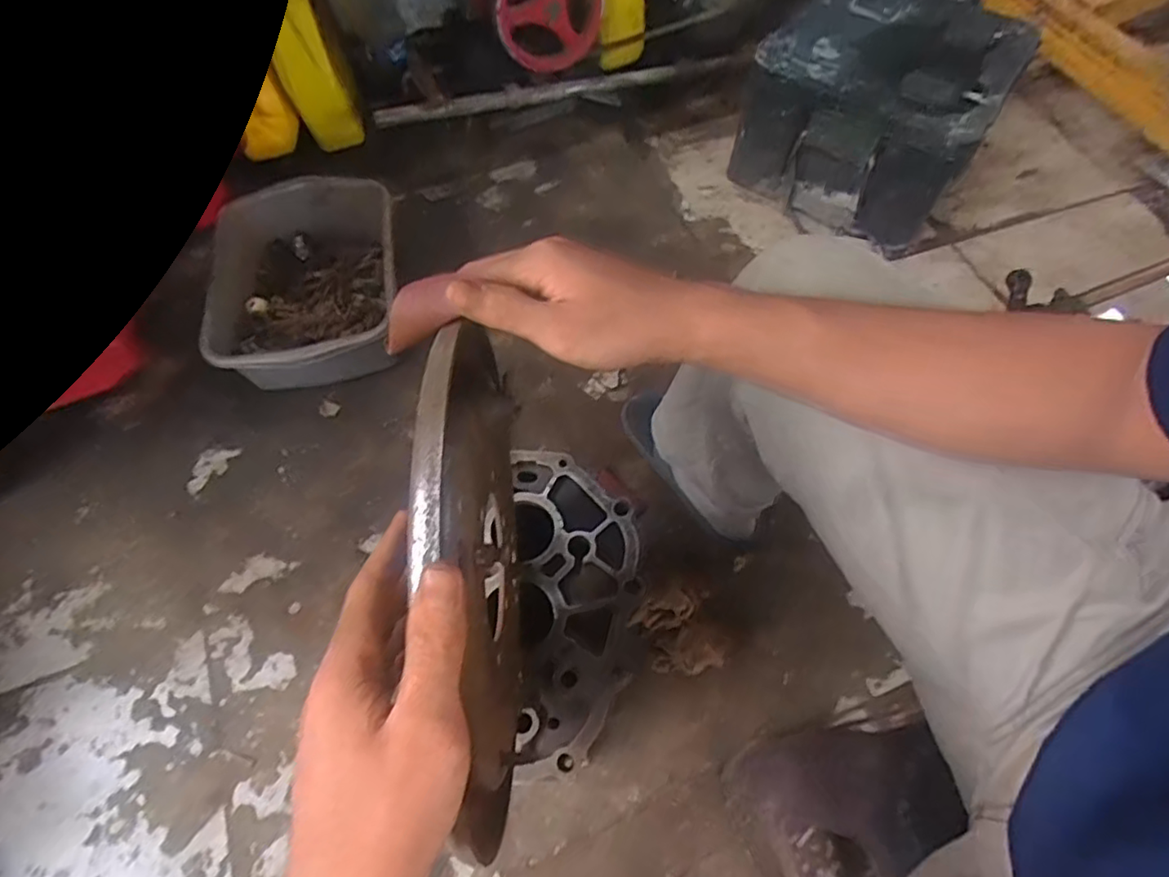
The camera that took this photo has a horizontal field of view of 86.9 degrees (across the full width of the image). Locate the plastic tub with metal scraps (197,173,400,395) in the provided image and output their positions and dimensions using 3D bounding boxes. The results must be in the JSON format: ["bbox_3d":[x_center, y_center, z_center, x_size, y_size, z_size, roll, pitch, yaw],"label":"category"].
[{"bbox_3d":[-0.412,-0.225,0.944,0.265,0.132,0.350,-10,61,-6],"label":"plastic tub with metal scraps"}]

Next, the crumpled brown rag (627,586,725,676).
[{"bbox_3d":[0.108,0.228,0.722,0.081,0.066,0.100,-20,63,-11],"label":"crumpled brown rag"}]

